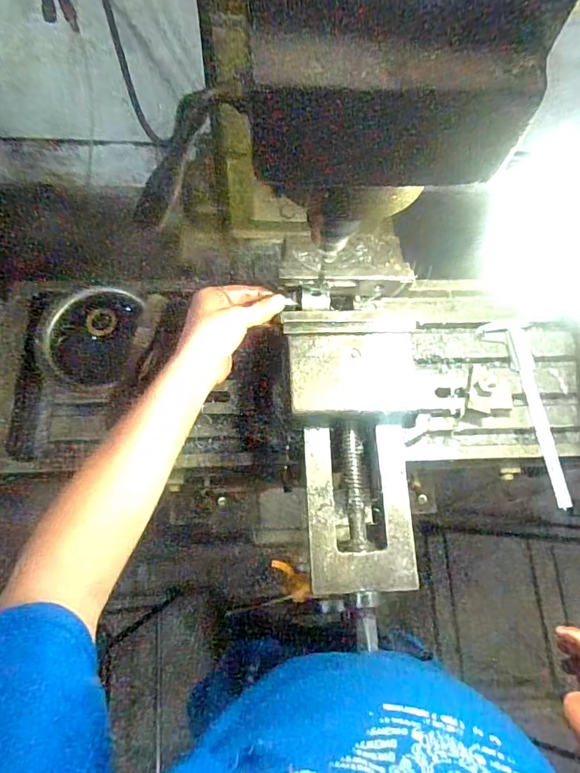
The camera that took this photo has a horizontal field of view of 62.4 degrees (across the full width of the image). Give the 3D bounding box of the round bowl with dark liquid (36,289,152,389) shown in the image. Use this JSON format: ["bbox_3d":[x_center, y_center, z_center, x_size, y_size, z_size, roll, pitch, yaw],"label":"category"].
[{"bbox_3d":[-0.213,-0.052,0.530,0.120,0.044,0.110,15,69,3],"label":"round bowl with dark liquid"}]

